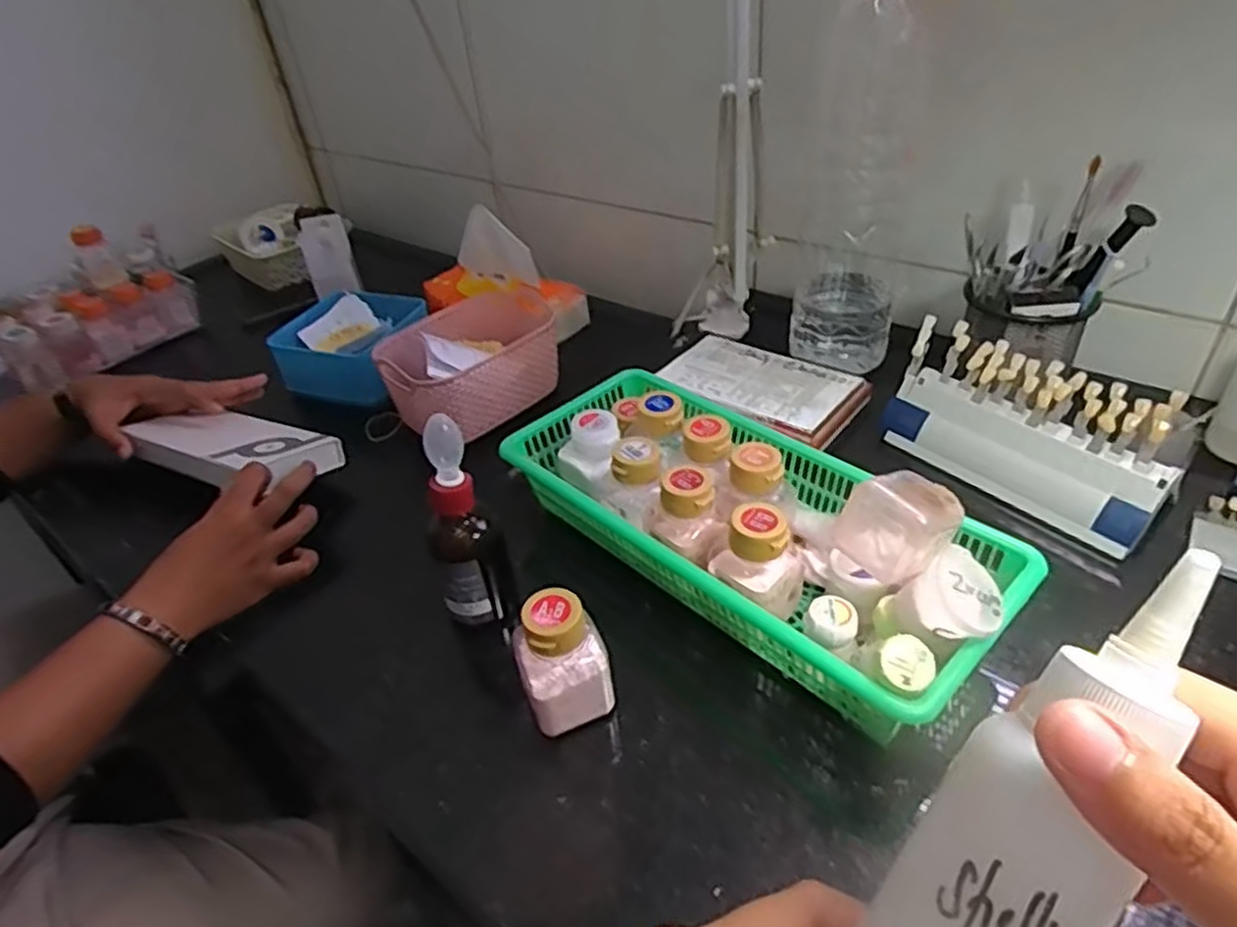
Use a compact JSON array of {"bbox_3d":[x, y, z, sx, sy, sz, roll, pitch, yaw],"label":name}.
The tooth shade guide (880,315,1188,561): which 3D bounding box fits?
[{"bbox_3d":[0.269,-0.022,0.489,0.028,0.092,0.178,14,17,-46],"label":"tooth shade guide"}]

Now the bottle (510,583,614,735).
[{"bbox_3d":[-0.028,0.100,0.370,0.041,0.077,0.038,-17,39,-13],"label":"bottle"}]

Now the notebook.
[{"bbox_3d":[0.114,-0.061,0.590,0.147,0.021,0.089,26,48,34],"label":"notebook"}]

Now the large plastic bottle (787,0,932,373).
[{"bbox_3d":[0.194,-0.225,0.592,0.088,0.295,0.080,6,40,16],"label":"large plastic bottle"}]

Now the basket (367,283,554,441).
[{"bbox_3d":[-0.137,-0.108,0.739,0.121,0.074,0.196,24,47,33],"label":"basket"}]

